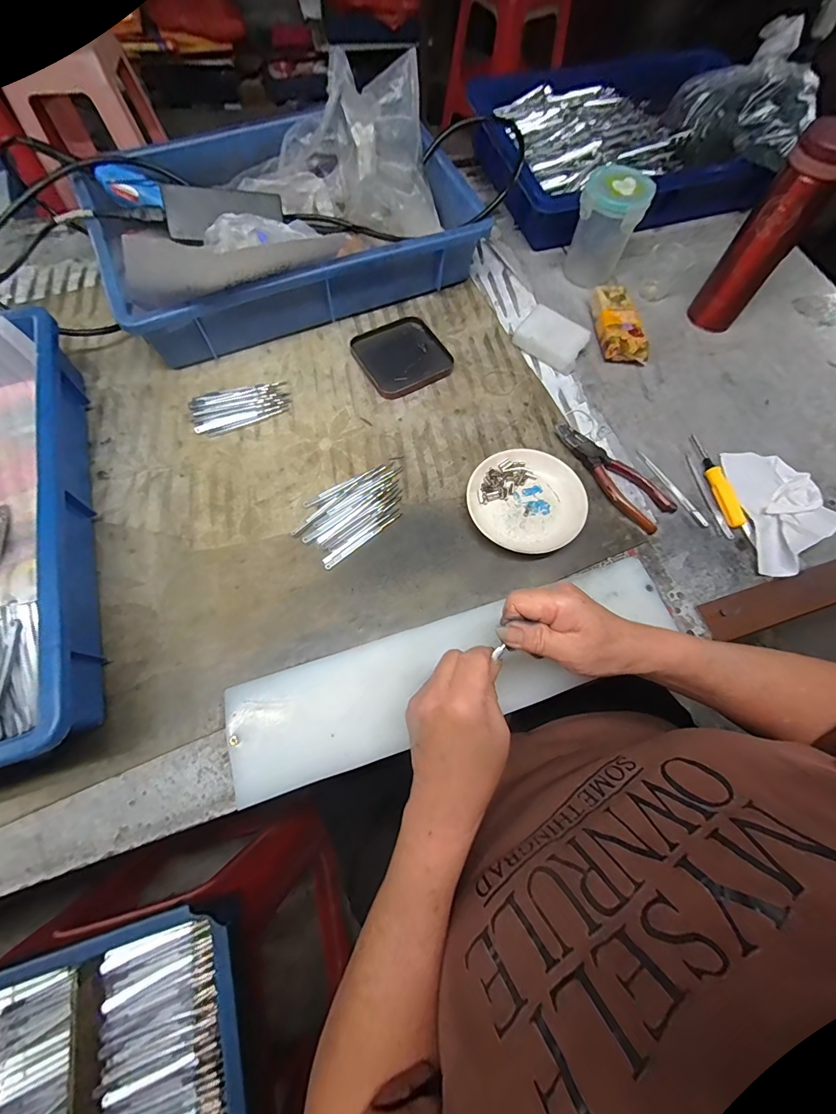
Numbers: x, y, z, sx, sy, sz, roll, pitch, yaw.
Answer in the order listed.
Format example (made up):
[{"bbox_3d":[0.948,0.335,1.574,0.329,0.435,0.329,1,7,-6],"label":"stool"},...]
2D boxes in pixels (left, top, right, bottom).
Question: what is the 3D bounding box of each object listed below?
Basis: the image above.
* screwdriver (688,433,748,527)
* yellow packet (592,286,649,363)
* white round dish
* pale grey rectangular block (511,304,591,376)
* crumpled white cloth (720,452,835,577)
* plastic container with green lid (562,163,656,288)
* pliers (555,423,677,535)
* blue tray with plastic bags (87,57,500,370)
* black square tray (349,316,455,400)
[{"bbox_3d":[0.330,-0.087,0.449,0.018,0.015,0.118,-5,69,-4],"label":"screwdriver"},{"bbox_3d":[0.260,-0.299,0.525,0.049,0.035,0.106,-2,68,-3],"label":"yellow packet"},{"bbox_3d":[0.113,-0.059,0.430,0.119,0.022,0.110,1,68,-2],"label":"white round dish"},{"bbox_3d":[0.172,-0.279,0.517,0.082,0.029,0.063,33,71,10],"label":"pale grey rectangular block"},{"bbox_3d":[0.393,-0.056,0.431,0.100,0.032,0.148,-4,69,-4],"label":"crumpled white cloth"},{"bbox_3d":[0.240,-0.424,0.532,0.074,0.117,0.067,26,70,8],"label":"plastic container with green lid"},{"bbox_3d":[0.212,-0.094,0.450,0.053,0.015,0.150,-39,75,-16],"label":"pliers"},{"bbox_3d":[-0.162,-0.430,0.504,0.433,0.150,0.278,-23,71,-11],"label":"blue tray with plastic bags"},{"bbox_3d":[-0.021,-0.254,0.512,0.104,0.010,0.109,-29,72,-13],"label":"black square tray"}]

